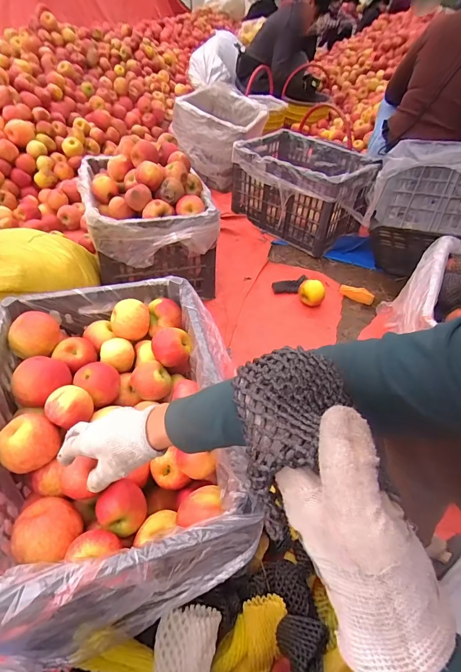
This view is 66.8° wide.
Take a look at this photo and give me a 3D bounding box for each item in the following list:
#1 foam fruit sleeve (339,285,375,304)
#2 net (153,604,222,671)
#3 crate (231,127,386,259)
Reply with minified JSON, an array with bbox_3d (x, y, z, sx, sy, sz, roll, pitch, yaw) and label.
[{"bbox_3d":[0.432,-0.148,1.196,0.119,0.040,0.028,30,52,23],"label":"foam fruit sleeve"},{"bbox_3d":[-0.060,0.433,0.447,0.079,0.025,0.139,8,67,-1],"label":"net"},{"bbox_3d":[0.310,-0.620,1.478,0.546,0.290,0.387,31,52,24],"label":"crate"}]

